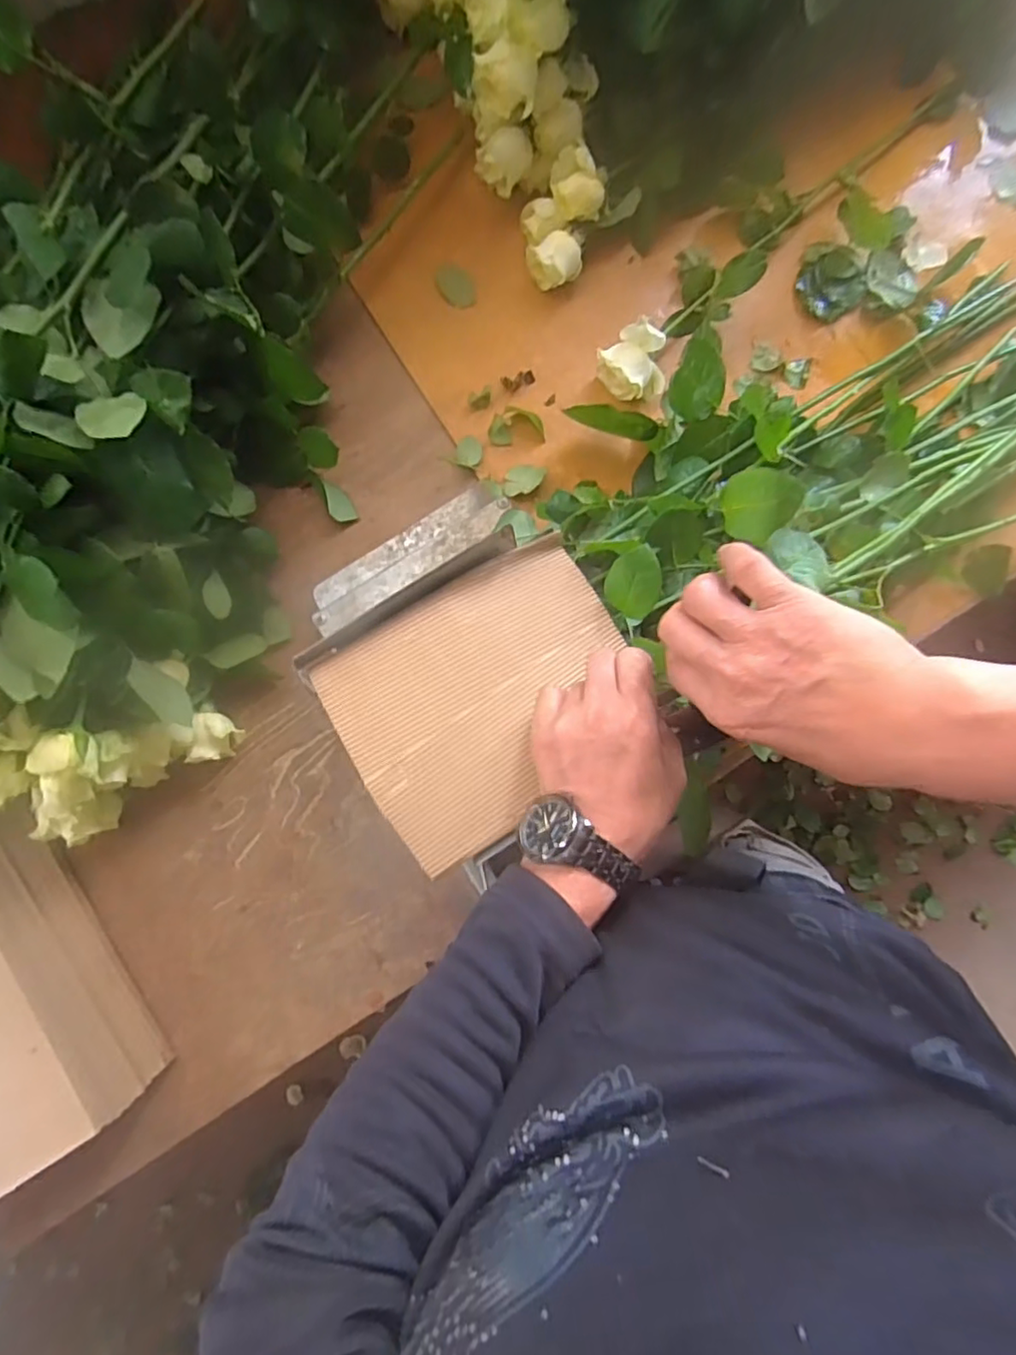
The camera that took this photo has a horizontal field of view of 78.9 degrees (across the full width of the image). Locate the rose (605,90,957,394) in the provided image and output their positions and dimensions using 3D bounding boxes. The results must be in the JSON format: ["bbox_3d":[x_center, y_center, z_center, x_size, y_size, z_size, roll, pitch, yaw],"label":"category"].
[{"bbox_3d":[0.249,-0.434,0.603,0.407,0.068,0.076,-44,86,-3],"label":"rose"}]

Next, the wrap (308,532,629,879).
[{"bbox_3d":[-0.009,0.011,0.441,0.208,0.037,0.165,-32,86,-2],"label":"wrap"}]

